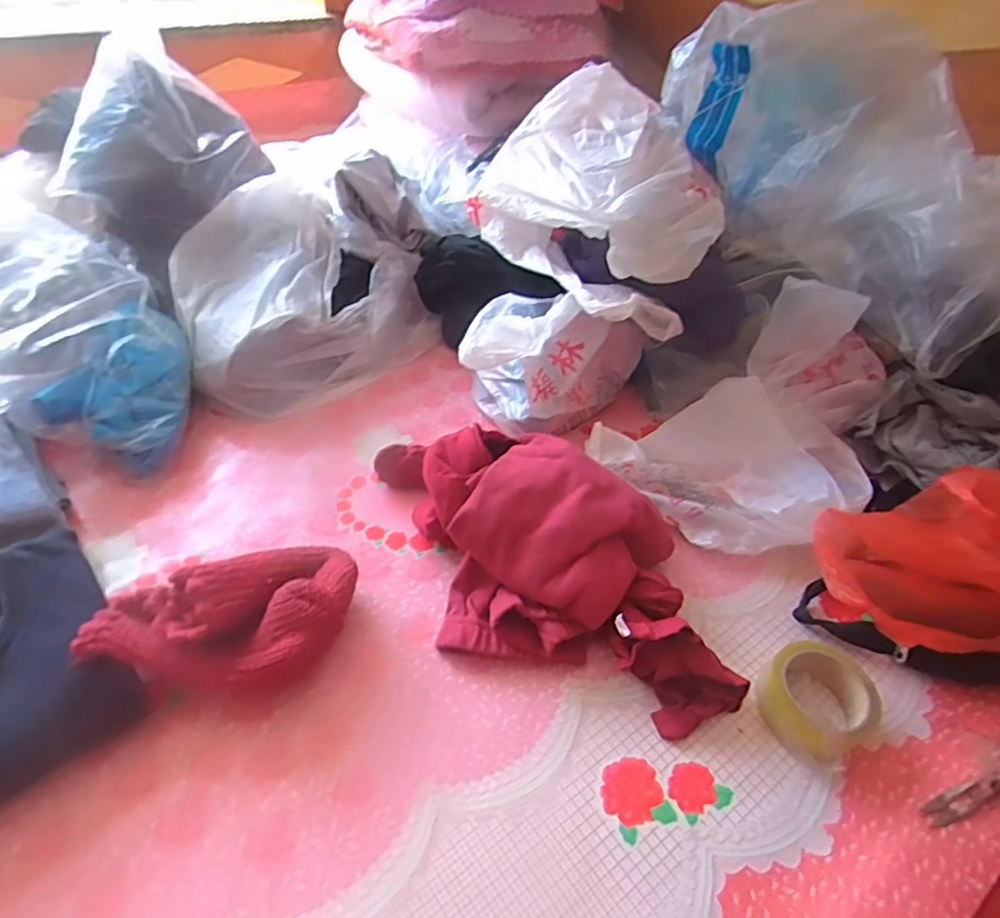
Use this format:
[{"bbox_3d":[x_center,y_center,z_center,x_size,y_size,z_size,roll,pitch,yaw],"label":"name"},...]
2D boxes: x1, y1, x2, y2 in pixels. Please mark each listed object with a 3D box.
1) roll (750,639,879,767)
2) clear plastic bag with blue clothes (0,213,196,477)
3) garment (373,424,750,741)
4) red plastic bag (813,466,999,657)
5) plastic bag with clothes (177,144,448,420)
[{"bbox_3d":[0.306,0.227,0.611,0.104,0.050,0.098,-25,52,-26],"label":"roll"},{"bbox_3d":[-0.533,-0.138,0.797,0.241,0.188,0.321,-25,53,-28],"label":"clear plastic bag with blue clothes"},{"bbox_3d":[0.054,0.092,0.675,0.277,0.112,0.398,-12,48,-16],"label":"garment"},{"bbox_3d":[0.522,0.105,0.668,0.395,0.153,0.200,-5,46,-10],"label":"red plastic bag"},{"bbox_3d":[-0.270,-0.253,0.934,0.374,0.207,0.267,-17,49,-20],"label":"plastic bag with clothes"}]

